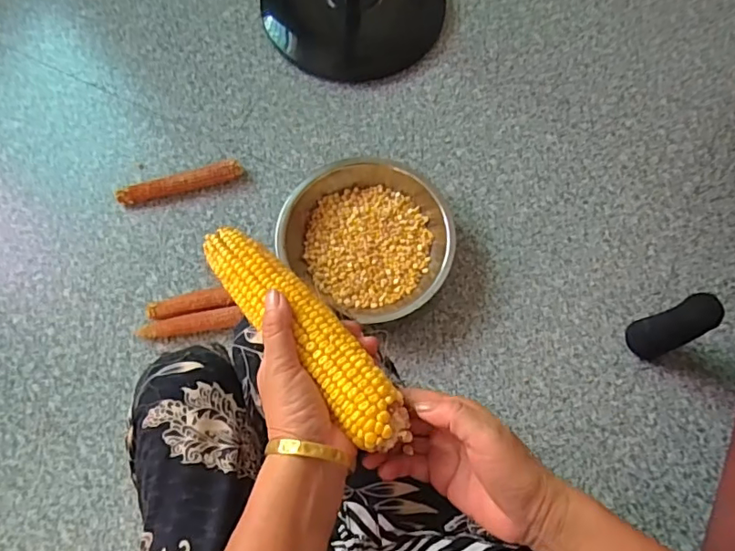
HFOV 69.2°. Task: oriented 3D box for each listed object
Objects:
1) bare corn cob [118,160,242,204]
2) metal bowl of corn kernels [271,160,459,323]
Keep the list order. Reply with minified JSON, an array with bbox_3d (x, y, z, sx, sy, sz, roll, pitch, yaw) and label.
[{"bbox_3d":[-0.329,-0.162,0.937,0.217,0.031,0.032,-18,71,-5],"label":"bare corn cob"},{"bbox_3d":[0.010,-0.071,0.886,0.277,0.073,0.260,0,70,1],"label":"metal bowl of corn kernels"}]

